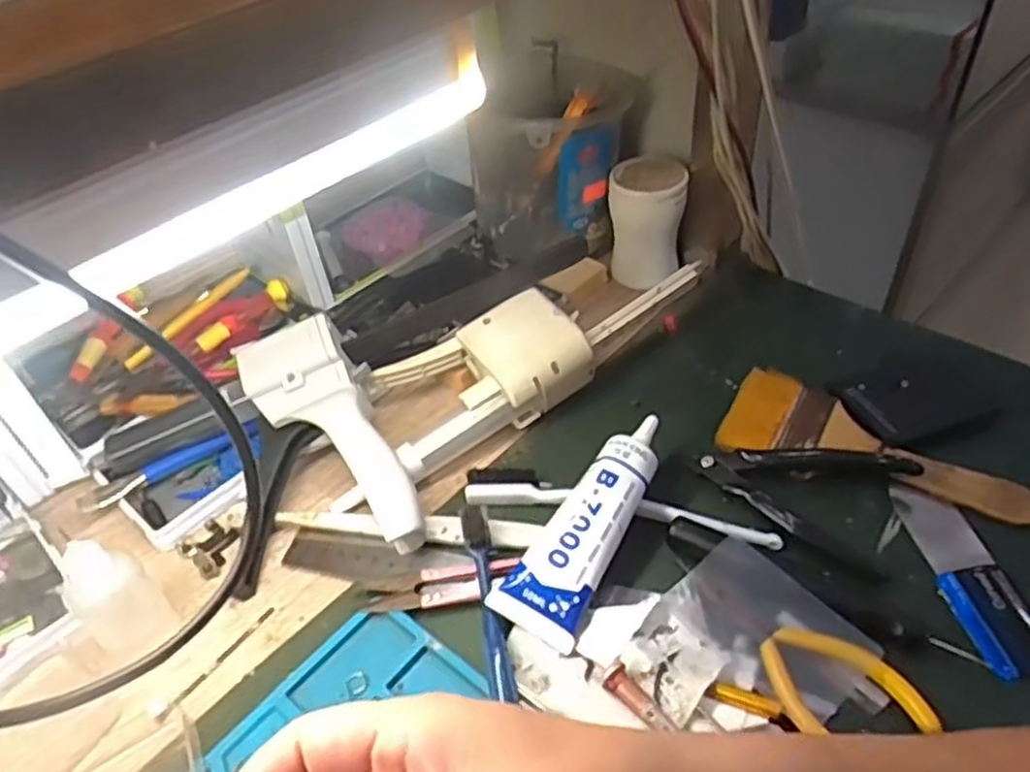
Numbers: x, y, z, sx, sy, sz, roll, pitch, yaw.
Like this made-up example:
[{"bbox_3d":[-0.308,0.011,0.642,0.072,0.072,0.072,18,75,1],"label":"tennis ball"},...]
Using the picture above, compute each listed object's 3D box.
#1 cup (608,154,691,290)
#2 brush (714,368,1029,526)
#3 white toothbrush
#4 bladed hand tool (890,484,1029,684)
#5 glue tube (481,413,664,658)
[{"bbox_3d":[0.096,-0.118,0.553,0.056,0.084,0.053,1,43,9],"label":"cup"},{"bbox_3d":[0.205,0.032,0.435,0.165,0.014,0.060,17,48,24],"label":"brush"},{"bbox_3d":[0.055,0.066,0.418,0.171,0.012,0.028,8,45,16],"label":"white toothbrush"},{"bbox_3d":[0.227,0.094,0.383,0.033,0.007,0.109,-8,43,-1],"label":"bladed hand tool"},{"bbox_3d":[0.041,0.068,0.398,0.040,0.035,0.132,21,50,27],"label":"glue tube"}]

